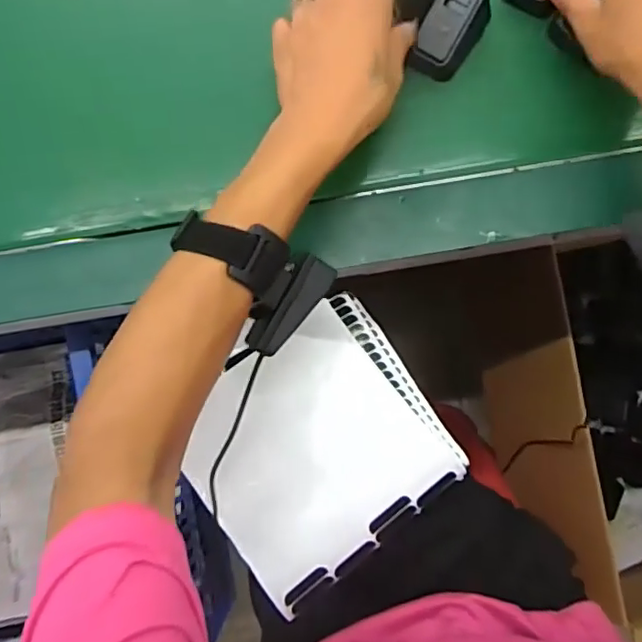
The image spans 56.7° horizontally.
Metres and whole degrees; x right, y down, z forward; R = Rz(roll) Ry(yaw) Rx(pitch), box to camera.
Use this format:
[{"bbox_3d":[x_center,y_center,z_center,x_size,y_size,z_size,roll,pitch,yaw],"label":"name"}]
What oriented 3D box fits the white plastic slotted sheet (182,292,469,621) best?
[{"bbox_3d":[0.001,0.095,0.452,0.185,0.028,0.165,-36,84,-12],"label":"white plastic slotted sheet"}]

